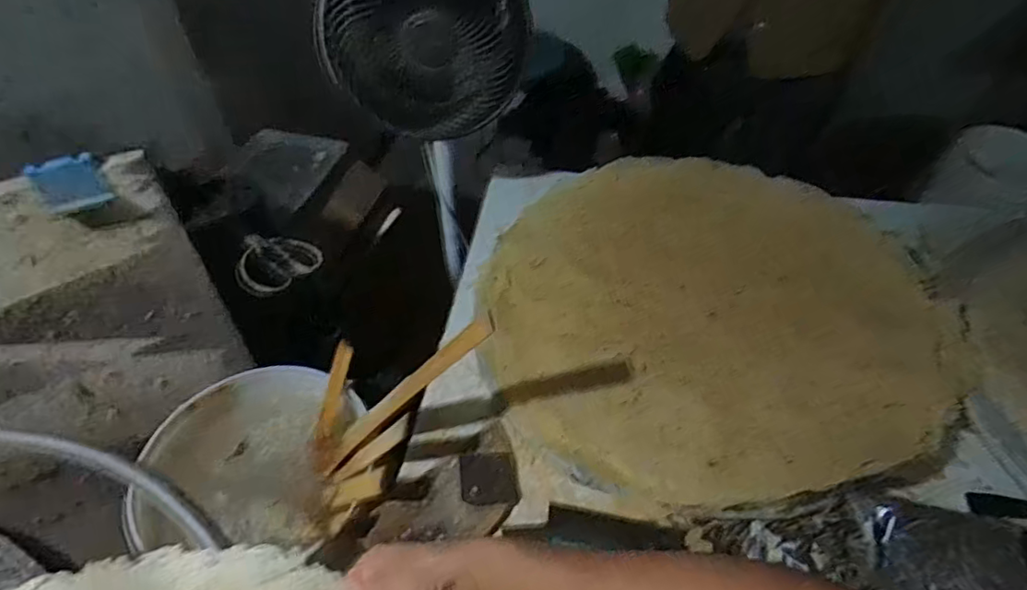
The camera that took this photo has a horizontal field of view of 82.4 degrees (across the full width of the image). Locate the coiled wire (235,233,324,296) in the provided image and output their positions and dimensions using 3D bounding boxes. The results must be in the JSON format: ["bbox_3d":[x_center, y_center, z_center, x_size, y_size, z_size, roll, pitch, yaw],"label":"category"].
[{"bbox_3d":[-0.325,-0.048,0.809,0.108,0.023,0.123,-25,53,-21],"label":"coiled wire"}]

